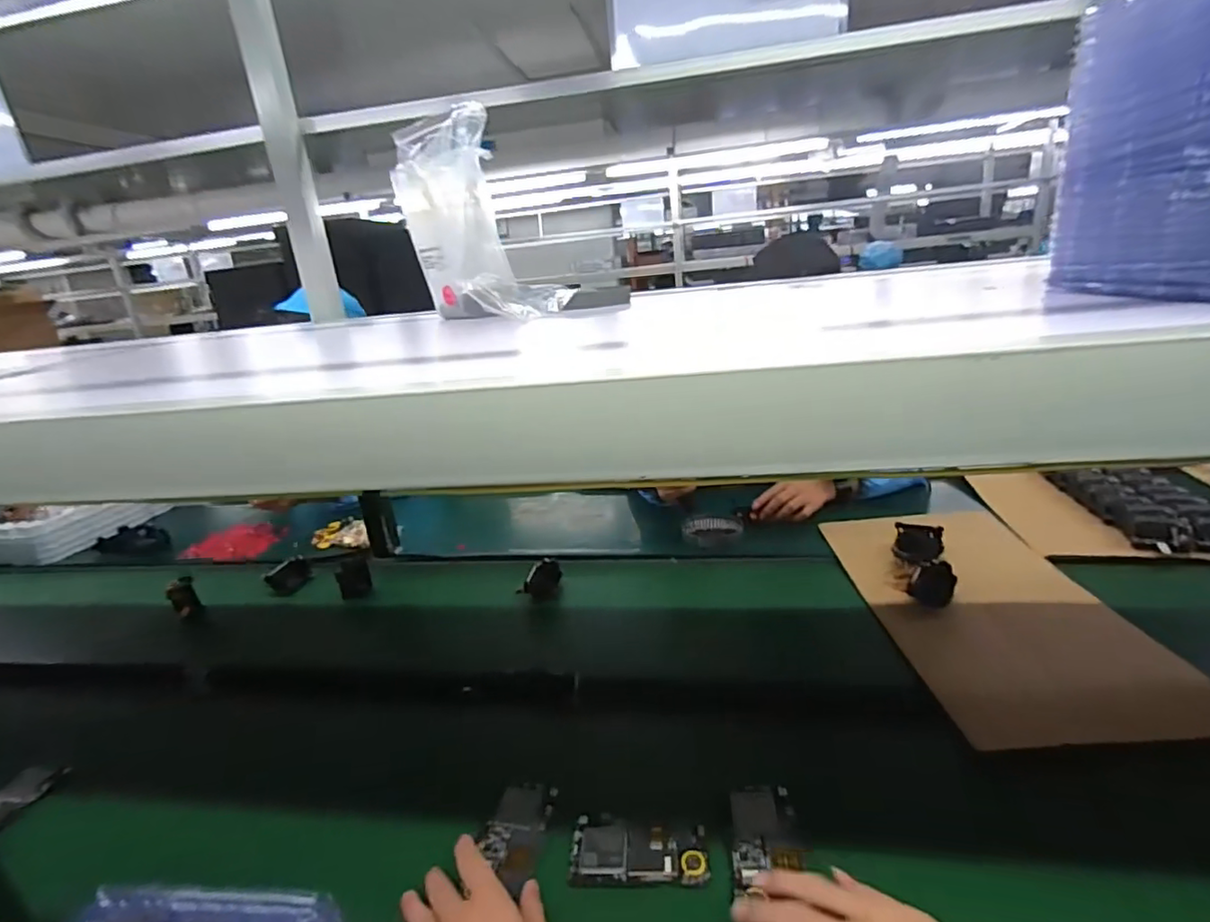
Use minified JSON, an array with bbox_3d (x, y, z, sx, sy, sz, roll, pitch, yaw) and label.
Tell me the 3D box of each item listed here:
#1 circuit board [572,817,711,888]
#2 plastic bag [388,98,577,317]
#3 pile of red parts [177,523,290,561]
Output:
[{"bbox_3d":[0.031,0.361,0.531,0.123,0.008,0.062,-6,18,4],"label":"circuit board"},{"bbox_3d":[-0.156,-0.299,0.715,0.175,0.227,0.165,-14,19,-20],"label":"plastic bag"},{"bbox_3d":[-0.825,0.178,1.290,0.166,0.023,0.201,-8,18,-2],"label":"pile of red parts"}]

